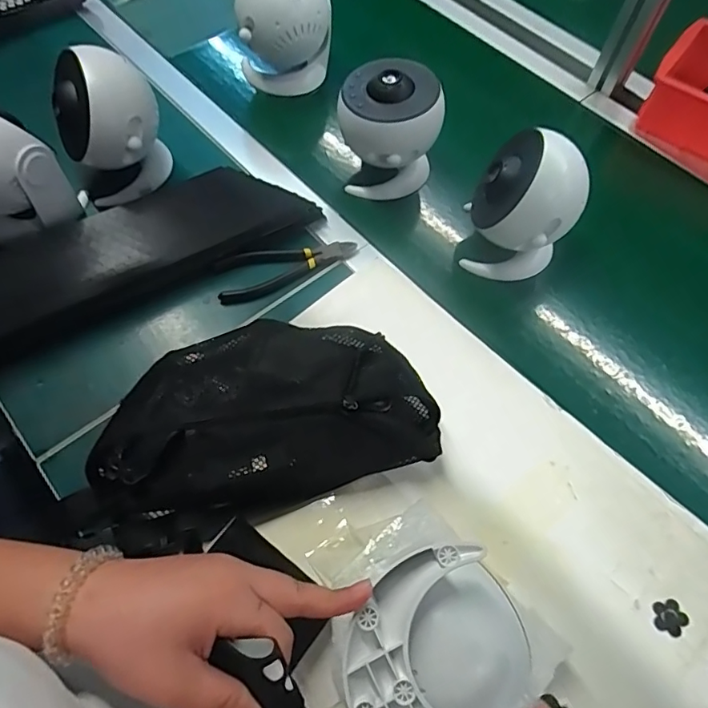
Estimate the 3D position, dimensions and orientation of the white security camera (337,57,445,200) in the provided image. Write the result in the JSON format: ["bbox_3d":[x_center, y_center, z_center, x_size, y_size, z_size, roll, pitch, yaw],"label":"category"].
[{"bbox_3d":[0.038,-0.251,0.580,0.104,0.105,0.087,-3,63,-5],"label":"white security camera"}]

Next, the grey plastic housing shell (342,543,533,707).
[{"bbox_3d":[0.049,0.169,0.283,0.104,0.035,0.109,1,63,-3],"label":"grey plastic housing shell"}]

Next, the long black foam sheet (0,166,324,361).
[{"bbox_3d":[-0.240,-0.109,0.533,0.384,0.043,0.118,-29,68,-17],"label":"long black foam sheet"}]

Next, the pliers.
[{"bbox_3d":[-0.076,-0.100,0.556,0.153,0.008,0.053,-25,67,-15],"label":"pliers"}]

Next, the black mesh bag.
[{"bbox_3d":[-0.081,0.047,0.449,0.278,0.055,0.165,-15,65,-11],"label":"black mesh bag"}]

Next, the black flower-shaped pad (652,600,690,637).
[{"bbox_3d":[0.253,0.211,0.413,0.027,0.004,0.026,-24,67,-15],"label":"black flower-shaped pad"}]

